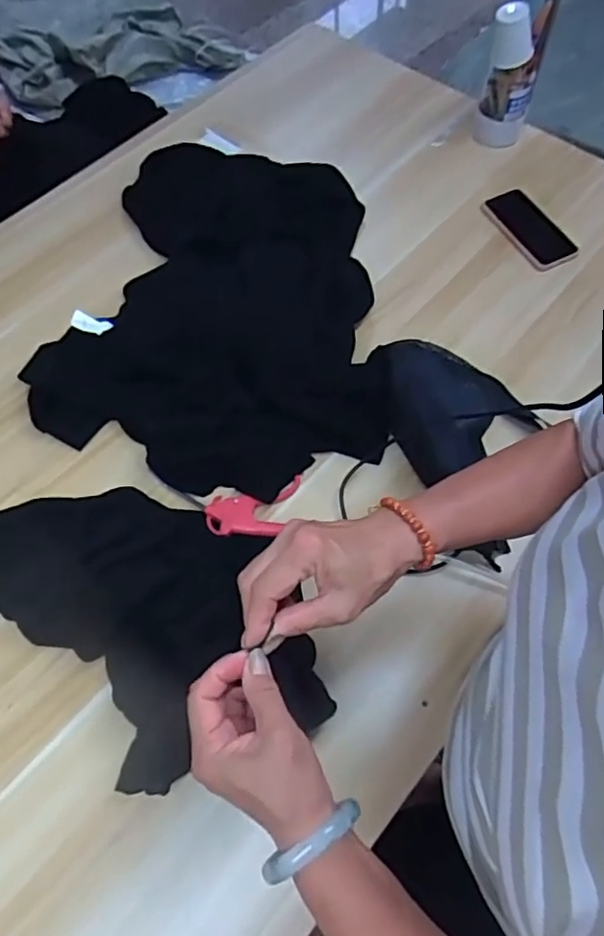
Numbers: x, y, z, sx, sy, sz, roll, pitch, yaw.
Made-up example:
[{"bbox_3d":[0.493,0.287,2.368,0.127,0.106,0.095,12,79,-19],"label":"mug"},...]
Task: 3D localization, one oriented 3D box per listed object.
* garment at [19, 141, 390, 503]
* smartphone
[{"bbox_3d":[-0.138,-0.255,0.881,0.471,0.055,0.615,-1,62,0],"label":"garment"},{"bbox_3d":[0.353,-0.374,0.954,0.086,0.010,0.167,-24,64,-12],"label":"smartphone"}]

